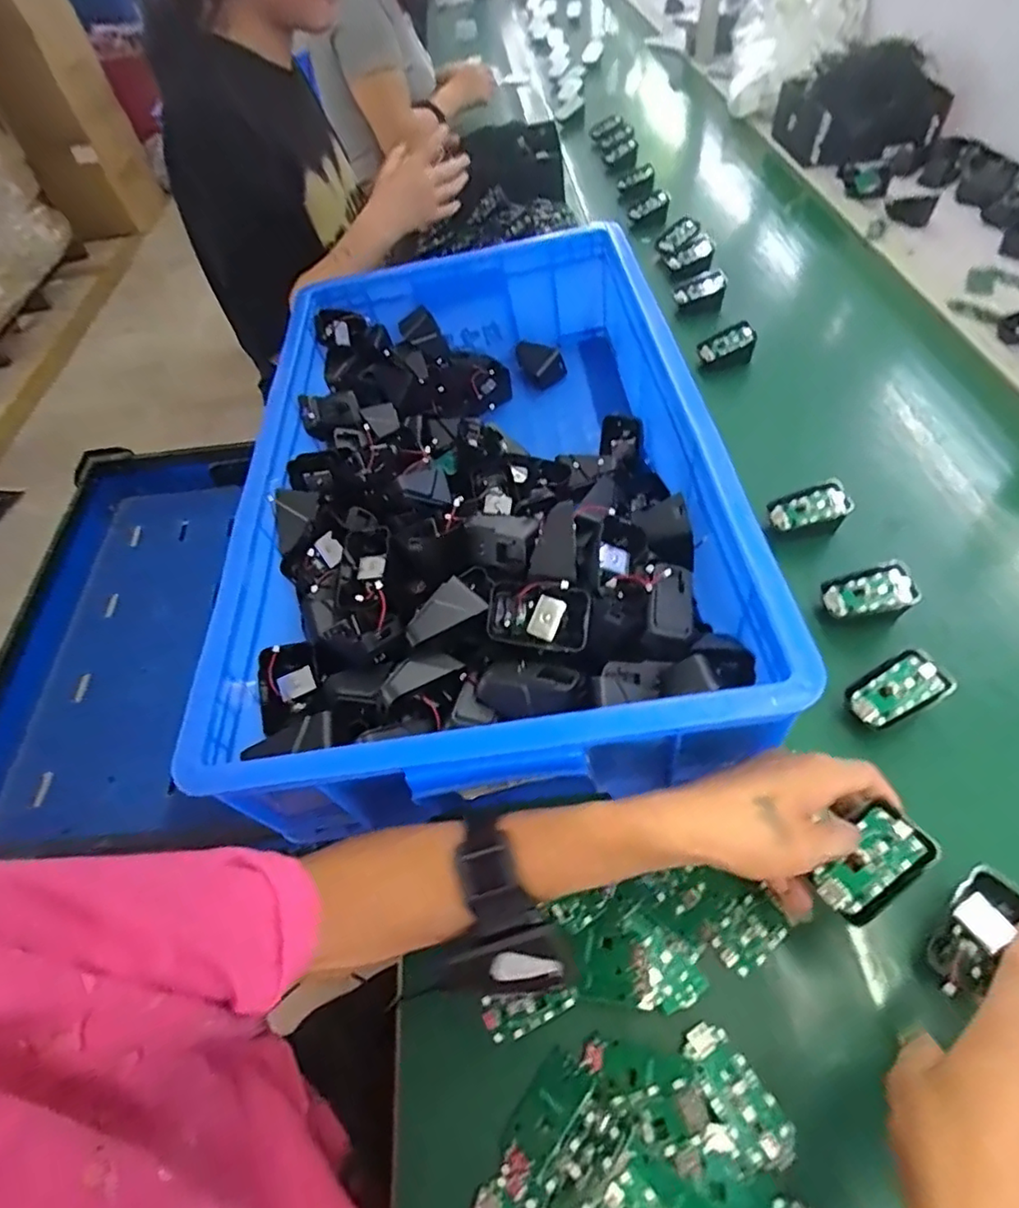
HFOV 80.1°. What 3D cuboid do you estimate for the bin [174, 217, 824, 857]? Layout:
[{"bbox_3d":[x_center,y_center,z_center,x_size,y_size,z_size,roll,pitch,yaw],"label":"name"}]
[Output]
[{"bbox_3d":[-0.034,-0.130,0.596,0.389,0.153,0.650,-7,52,3],"label":"bin"}]

